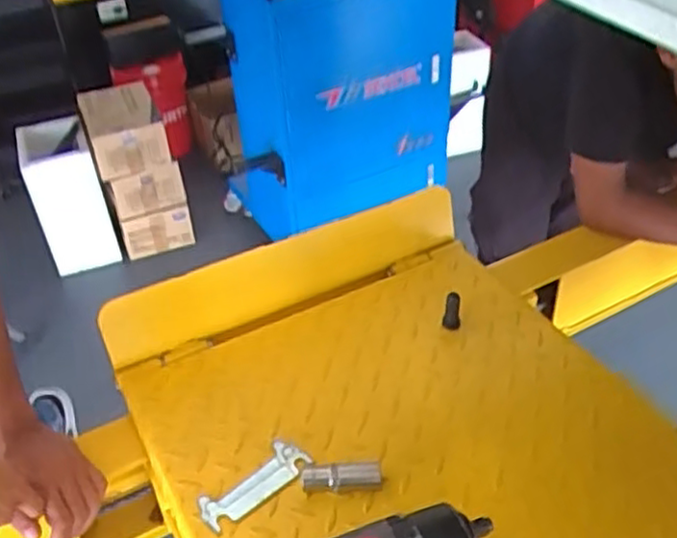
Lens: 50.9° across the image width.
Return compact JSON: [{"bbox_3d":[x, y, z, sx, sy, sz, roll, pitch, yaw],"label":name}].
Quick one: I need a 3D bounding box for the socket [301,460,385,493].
[{"bbox_3d":[0.005,0.203,0.700,0.078,0.024,0.022,1,37,0],"label":"socket"}]

